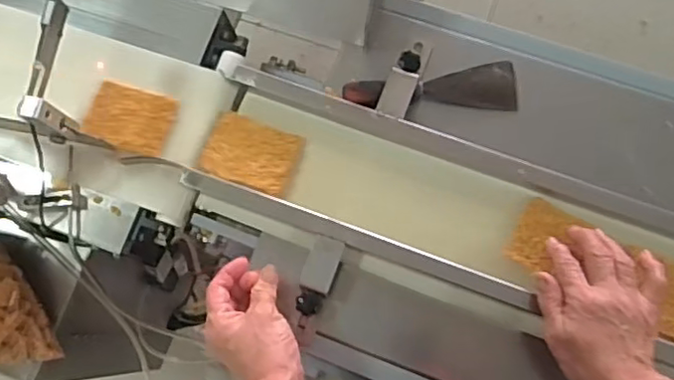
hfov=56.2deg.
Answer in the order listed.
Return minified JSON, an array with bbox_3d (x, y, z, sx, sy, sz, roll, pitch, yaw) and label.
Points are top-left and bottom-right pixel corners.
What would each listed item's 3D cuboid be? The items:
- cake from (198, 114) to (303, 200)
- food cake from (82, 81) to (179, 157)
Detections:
[{"bbox_3d":[-0.088,-0.037,0.652,0.096,0.016,0.068,20,78,8],"label":"cake"},{"bbox_3d":[-0.219,-0.076,0.669,0.090,0.010,0.067,16,77,8],"label":"food cake"}]

